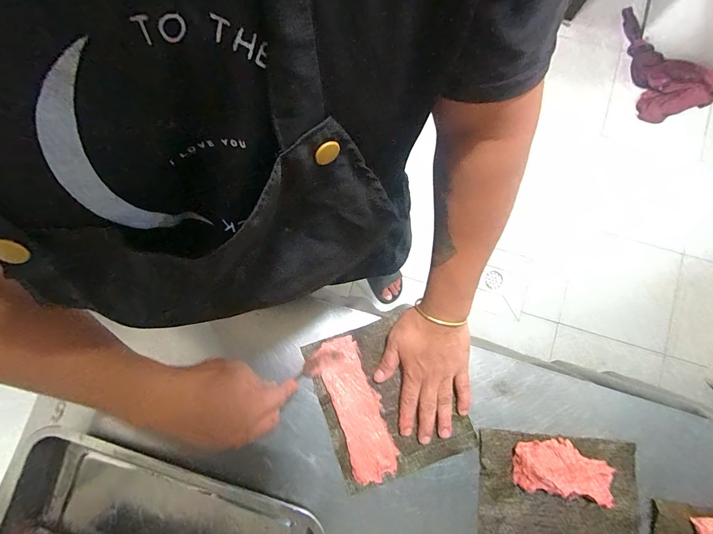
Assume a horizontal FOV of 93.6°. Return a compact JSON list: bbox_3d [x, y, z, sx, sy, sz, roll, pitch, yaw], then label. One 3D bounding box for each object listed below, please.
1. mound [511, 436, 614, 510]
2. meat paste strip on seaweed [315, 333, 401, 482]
[{"bbox_3d":[0.269,0.262,0.431,0.124,0.024,0.066,9,79,2],"label":"mound"},{"bbox_3d":[0.000,0.189,0.453,0.062,0.021,0.186,-19,80,-3],"label":"meat paste strip on seaweed"}]

